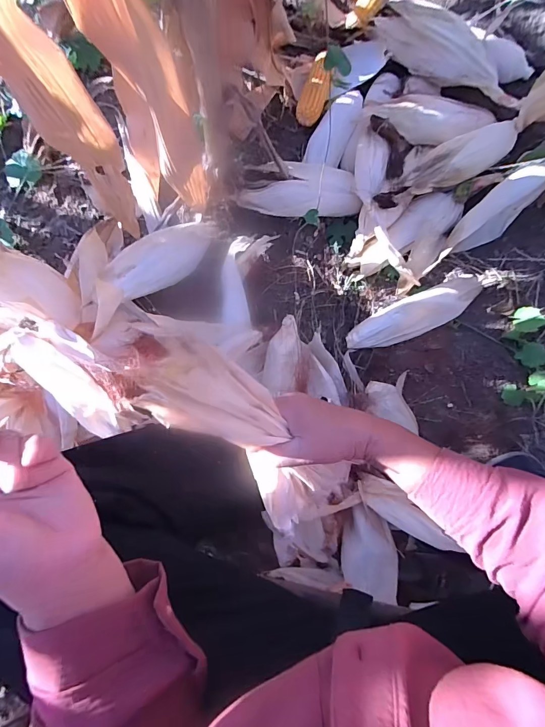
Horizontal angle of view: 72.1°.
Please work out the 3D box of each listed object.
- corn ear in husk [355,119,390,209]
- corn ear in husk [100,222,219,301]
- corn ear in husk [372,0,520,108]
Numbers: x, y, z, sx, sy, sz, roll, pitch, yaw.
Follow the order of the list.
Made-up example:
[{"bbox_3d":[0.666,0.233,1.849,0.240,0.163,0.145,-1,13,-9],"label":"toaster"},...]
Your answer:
[{"bbox_3d":[0.176,-0.352,0.677,0.058,0.050,0.155,4,84,0],"label":"corn ear in husk"},{"bbox_3d":[-0.183,-0.177,0.644,0.208,0.063,0.072,-35,87,-19],"label":"corn ear in husk"},{"bbox_3d":[0.304,-0.542,0.651,0.291,0.058,0.071,34,85,3],"label":"corn ear in husk"}]

